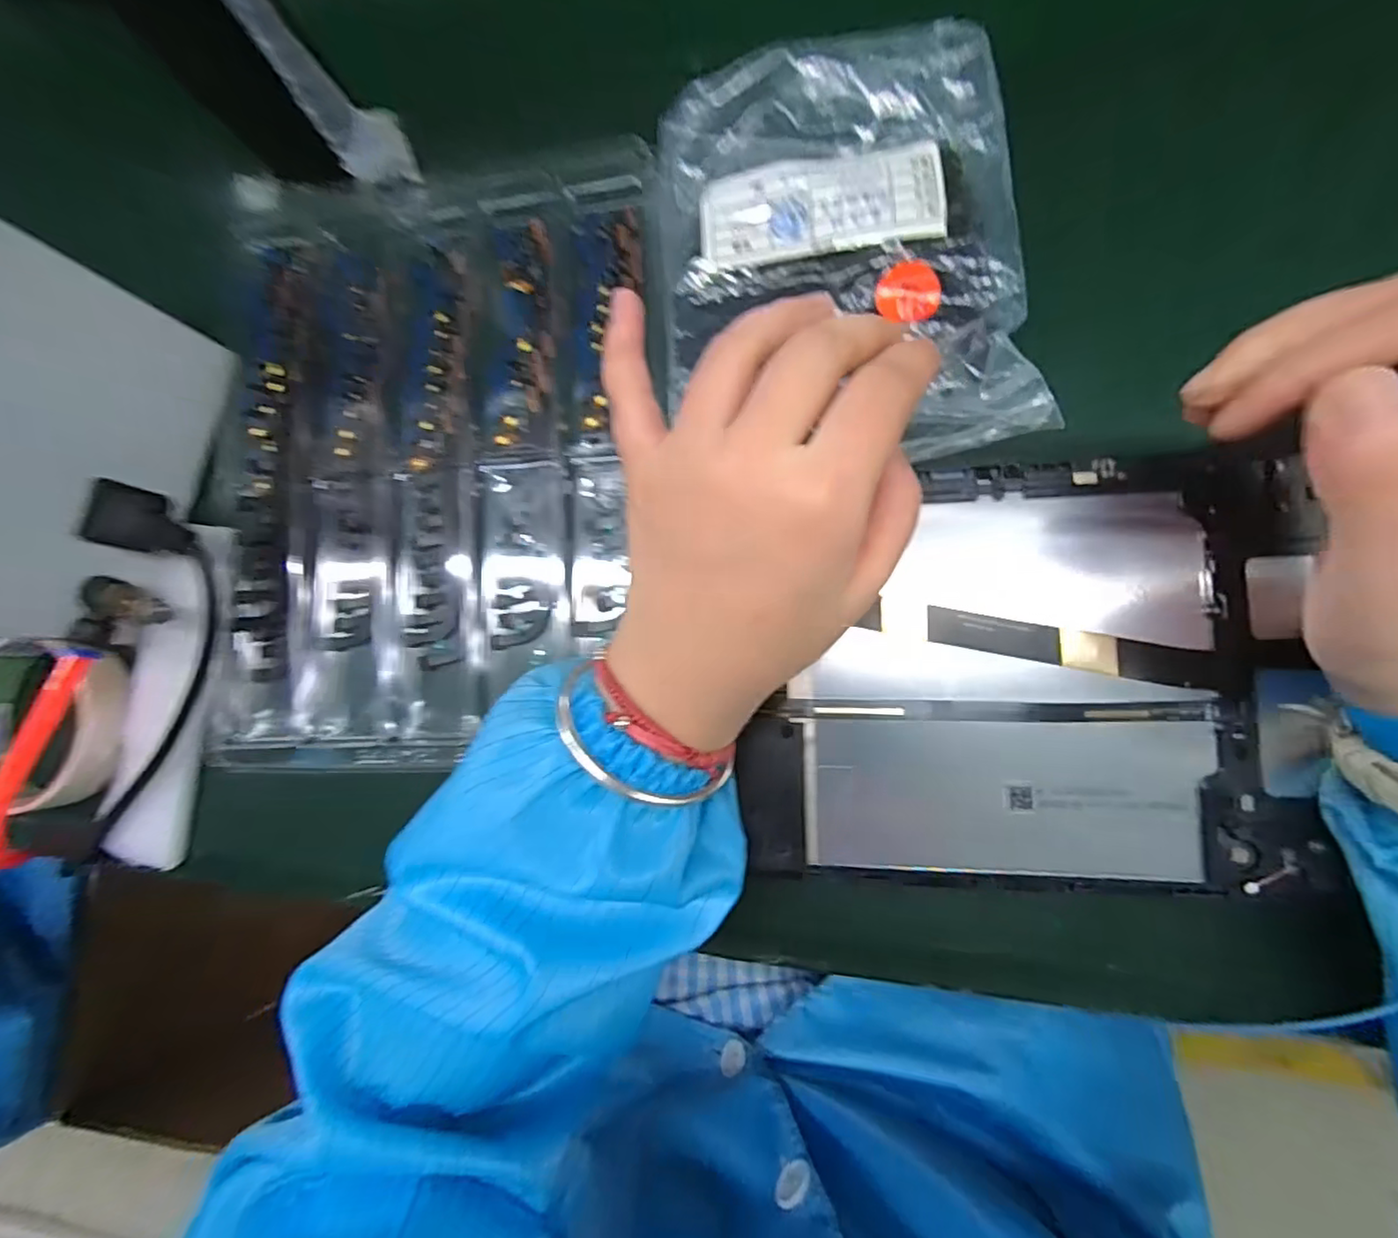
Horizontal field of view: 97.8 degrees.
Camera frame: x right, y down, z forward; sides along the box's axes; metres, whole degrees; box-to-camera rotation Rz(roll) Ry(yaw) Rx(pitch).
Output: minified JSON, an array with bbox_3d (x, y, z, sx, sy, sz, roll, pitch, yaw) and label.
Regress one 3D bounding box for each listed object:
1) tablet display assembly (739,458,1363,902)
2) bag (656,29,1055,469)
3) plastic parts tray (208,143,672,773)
[{"bbox_3d":[0.109,0.019,0.216,0.181,0.010,0.144,-2,85,9],"label":"tablet display assembly"},{"bbox_3d":[0.055,-0.147,0.250,0.143,0.029,0.166,-3,82,8],"label":"bag"},{"bbox_3d":[-0.122,-0.071,0.284,0.207,0.024,0.271,-1,85,9],"label":"plastic parts tray"}]

